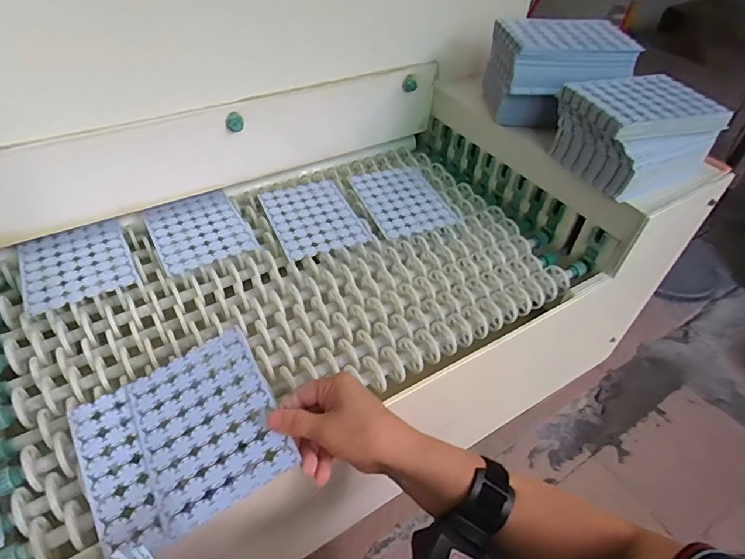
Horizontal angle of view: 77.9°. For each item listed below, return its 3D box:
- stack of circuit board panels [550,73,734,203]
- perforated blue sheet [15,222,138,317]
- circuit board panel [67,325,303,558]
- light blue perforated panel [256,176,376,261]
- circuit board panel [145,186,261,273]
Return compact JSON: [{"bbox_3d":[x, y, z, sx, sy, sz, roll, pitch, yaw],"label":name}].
[{"bbox_3d":[0.329,-0.188,0.585,0.163,0.106,0.129,-14,48,-18],"label":"stack of circuit board panels"},{"bbox_3d":[-0.362,-0.024,0.564,0.114,0.004,0.136,-22,50,-24],"label":"perforated blue sheet"},{"bbox_3d":[-0.165,0.133,0.400,0.161,0.009,0.154,-29,54,-12],"label":"circuit board panel"},{"bbox_3d":[-0.083,-0.089,0.655,0.120,0.010,0.154,-17,48,-20],"label":"light blue perforated panel"},{"bbox_3d":[-0.236,-0.073,0.623,0.116,0.004,0.150,-22,50,-24],"label":"circuit board panel"}]

